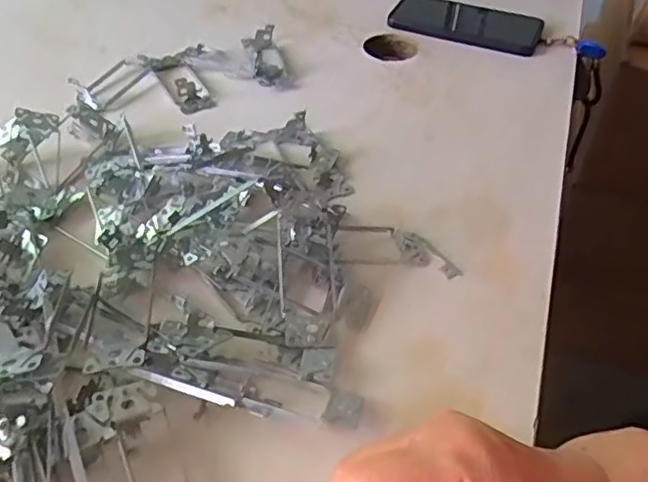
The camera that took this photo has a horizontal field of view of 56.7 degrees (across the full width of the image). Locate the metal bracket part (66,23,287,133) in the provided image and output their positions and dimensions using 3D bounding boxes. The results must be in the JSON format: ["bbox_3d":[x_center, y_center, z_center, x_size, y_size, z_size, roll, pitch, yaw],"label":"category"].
[{"bbox_3d":[-0.142,-0.164,0.588,0.223,0.022,0.105,-20,49,-20],"label":"metal bracket part"}]

